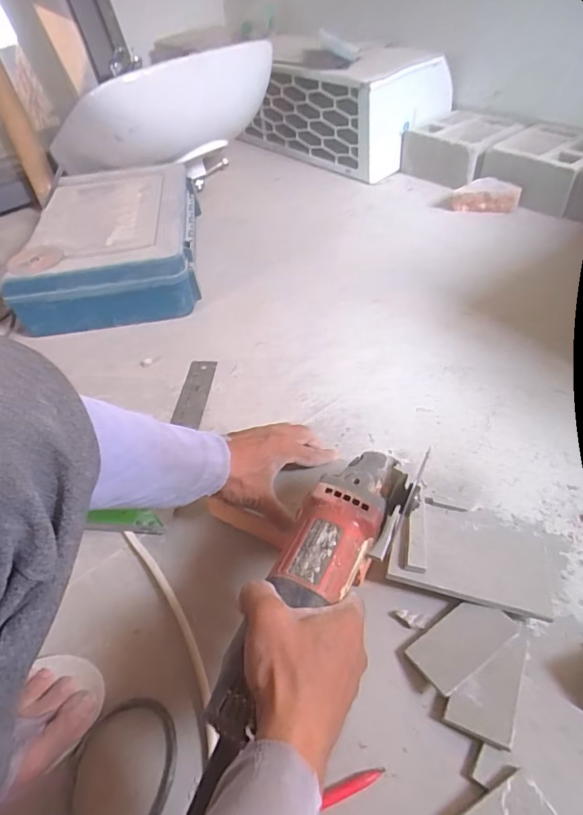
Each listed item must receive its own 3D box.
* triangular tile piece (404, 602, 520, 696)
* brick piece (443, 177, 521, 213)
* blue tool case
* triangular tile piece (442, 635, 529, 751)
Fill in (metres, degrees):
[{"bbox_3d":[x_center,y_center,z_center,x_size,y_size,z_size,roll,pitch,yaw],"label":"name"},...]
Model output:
[{"bbox_3d":[0.152,0.211,0.427,0.089,0.009,0.051,-34,39,-14],"label":"triangular tile piece"},{"bbox_3d":[0.429,-0.474,1.066,0.147,0.050,0.076,8,48,14],"label":"brick piece"},{"bbox_3d":[-0.337,-0.330,0.950,0.297,0.133,0.421,-8,46,-1],"label":"blue tool case"},{"bbox_3d":[0.169,0.235,0.407,0.052,0.014,0.087,15,54,26],"label":"triangular tile piece"}]

